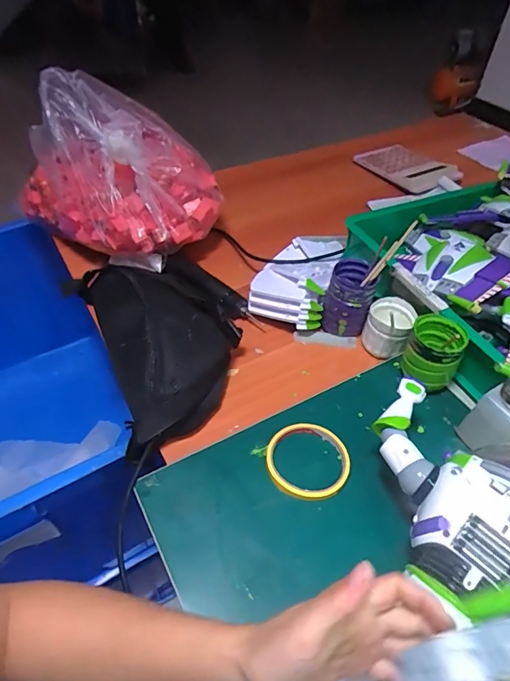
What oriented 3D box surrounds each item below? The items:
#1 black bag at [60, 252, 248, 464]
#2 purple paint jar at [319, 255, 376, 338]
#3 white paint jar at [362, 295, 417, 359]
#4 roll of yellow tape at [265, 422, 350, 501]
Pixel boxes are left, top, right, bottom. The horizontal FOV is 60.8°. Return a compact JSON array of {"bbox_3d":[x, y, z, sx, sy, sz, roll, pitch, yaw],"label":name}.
[{"bbox_3d":[-0.121,-0.032,0.581,0.227,0.088,0.299,-26,53,-25],"label":"black bag"},{"bbox_3d":[0.127,-0.057,0.614,0.060,0.097,0.062,2,46,-2],"label":"purple paint jar"},{"bbox_3d":[0.186,-0.019,0.604,0.059,0.060,0.067,21,48,16],"label":"white paint jar"},{"bbox_3d":[0.058,0.129,0.476,0.089,0.012,0.087,2,46,-2],"label":"roll of yellow tape"}]

